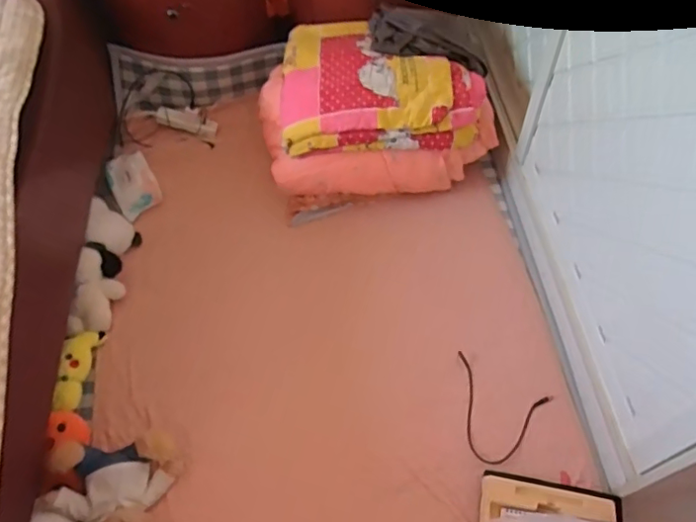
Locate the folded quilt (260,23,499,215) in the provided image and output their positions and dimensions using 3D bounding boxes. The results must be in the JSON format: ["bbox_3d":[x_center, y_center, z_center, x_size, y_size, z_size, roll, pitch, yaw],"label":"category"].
[{"bbox_3d":[0.062,-0.441,1.607,0.609,0.302,0.495,-10,58,-3],"label":"folded quilt"}]

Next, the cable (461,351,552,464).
[{"bbox_3d":[0.319,0.347,1.280,0.224,0.016,0.206,26,63,18],"label":"cable"}]

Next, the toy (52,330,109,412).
[{"bbox_3d":[-0.661,0.260,1.358,0.071,0.072,0.218,4,58,6],"label":"toy"}]

